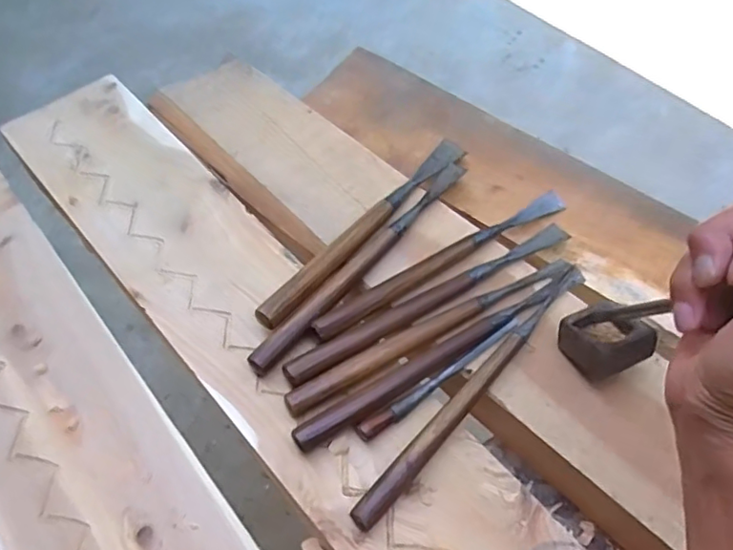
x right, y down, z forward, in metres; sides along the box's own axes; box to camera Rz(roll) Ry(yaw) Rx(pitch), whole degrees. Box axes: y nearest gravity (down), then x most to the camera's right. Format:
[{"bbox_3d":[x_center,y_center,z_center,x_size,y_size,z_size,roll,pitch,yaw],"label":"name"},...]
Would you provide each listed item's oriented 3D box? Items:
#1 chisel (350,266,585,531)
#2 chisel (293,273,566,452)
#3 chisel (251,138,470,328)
[{"bbox_3d":[0.082,0.073,0.405,0.019,0.015,0.256,41,67,18],"label":"chisel"},{"bbox_3d":[0.055,0.059,0.409,0.233,0.017,0.020,-27,66,-16],"label":"chisel"},{"bbox_3d":[0.005,-0.044,0.463,0.021,0.026,0.246,36,66,16],"label":"chisel"}]

